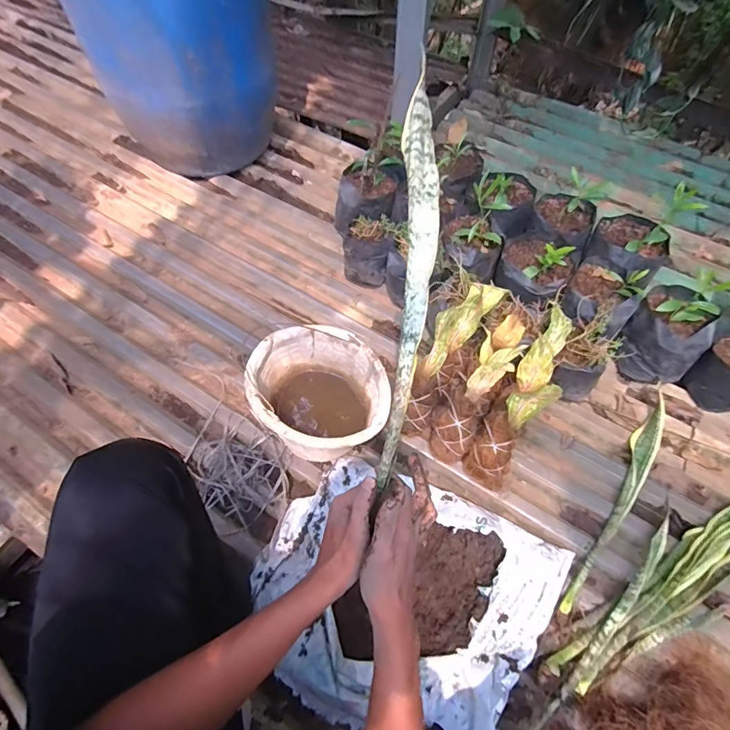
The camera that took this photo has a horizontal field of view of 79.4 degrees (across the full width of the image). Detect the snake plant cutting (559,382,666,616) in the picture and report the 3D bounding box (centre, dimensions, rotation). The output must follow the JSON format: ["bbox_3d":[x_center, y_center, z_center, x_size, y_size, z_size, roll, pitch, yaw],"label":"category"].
[{"bbox_3d":[0.483,0.244,0.816,0.052,0.027,0.484,35,67,16],"label":"snake plant cutting"}]

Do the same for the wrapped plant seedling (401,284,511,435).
[{"bbox_3d":[0.153,-0.016,0.853,0.084,0.086,0.338,29,90,13],"label":"wrapped plant seedling"}]

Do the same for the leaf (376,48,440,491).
[{"bbox_3d":[0.045,-0.069,0.438,0.041,0.025,0.395,5,99,0],"label":"leaf"}]

